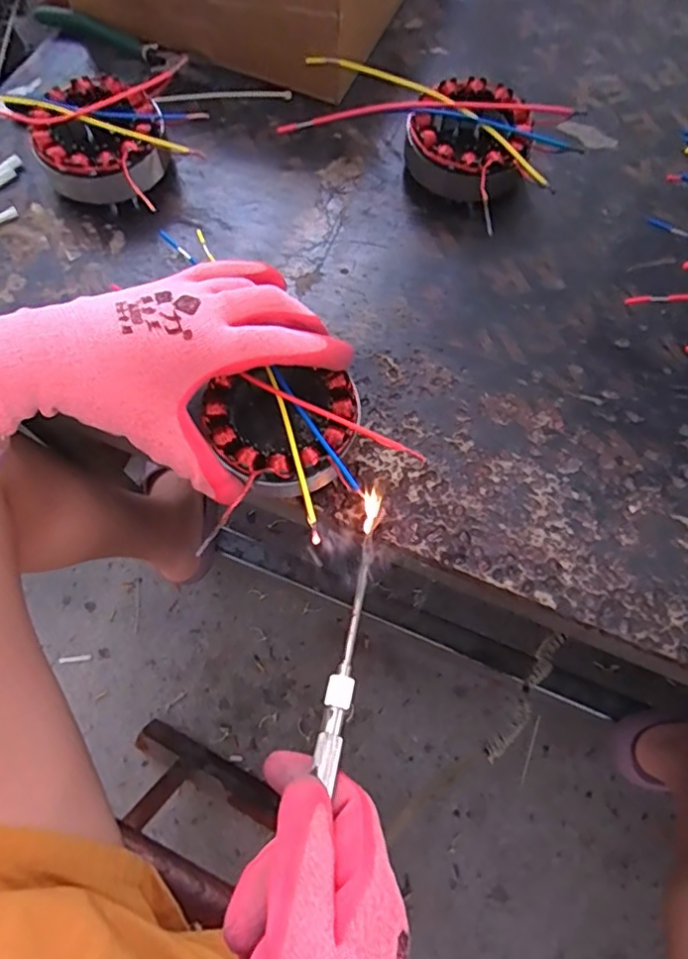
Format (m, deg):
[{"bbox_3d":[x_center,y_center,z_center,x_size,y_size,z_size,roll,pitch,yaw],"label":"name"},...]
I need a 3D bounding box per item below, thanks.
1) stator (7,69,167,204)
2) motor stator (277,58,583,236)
[{"bbox_3d":[-0.169,-0.231,0.406,0.086,0.043,0.097,-24,72,-9],"label":"stator"},{"bbox_3d":[0.061,-0.253,0.420,0.189,0.041,0.117,33,72,11],"label":"motor stator"}]

